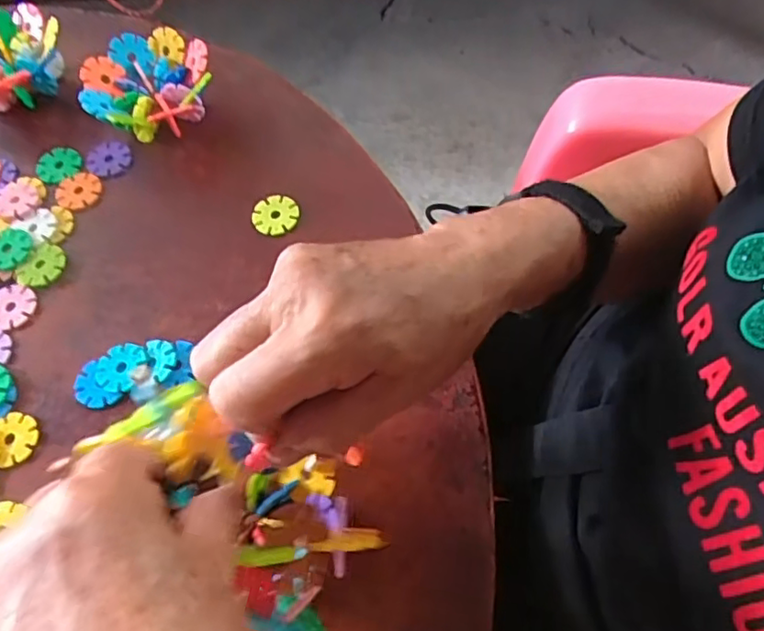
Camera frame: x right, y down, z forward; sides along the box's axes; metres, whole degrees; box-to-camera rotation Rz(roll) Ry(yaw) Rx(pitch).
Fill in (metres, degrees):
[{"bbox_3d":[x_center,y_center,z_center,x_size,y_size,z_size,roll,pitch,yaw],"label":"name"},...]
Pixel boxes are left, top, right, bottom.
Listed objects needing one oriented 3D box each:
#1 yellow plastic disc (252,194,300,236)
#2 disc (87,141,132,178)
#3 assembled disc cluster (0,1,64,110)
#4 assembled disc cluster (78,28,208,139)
[{"bbox_3d":[-0.073,-0.069,0.418,0.032,0.006,0.029,5,64,5],"label":"yellow plastic disc"},{"bbox_3d":[-0.200,-0.114,0.448,0.030,0.006,0.029,-1,63,2],"label":"disc"},{"bbox_3d":[-0.292,-0.197,0.474,0.081,0.042,0.084,34,70,17],"label":"assembled disc cluster"},{"bbox_3d":[-0.169,-0.166,0.452,0.089,0.045,0.082,-1,63,2],"label":"assembled disc cluster"}]

